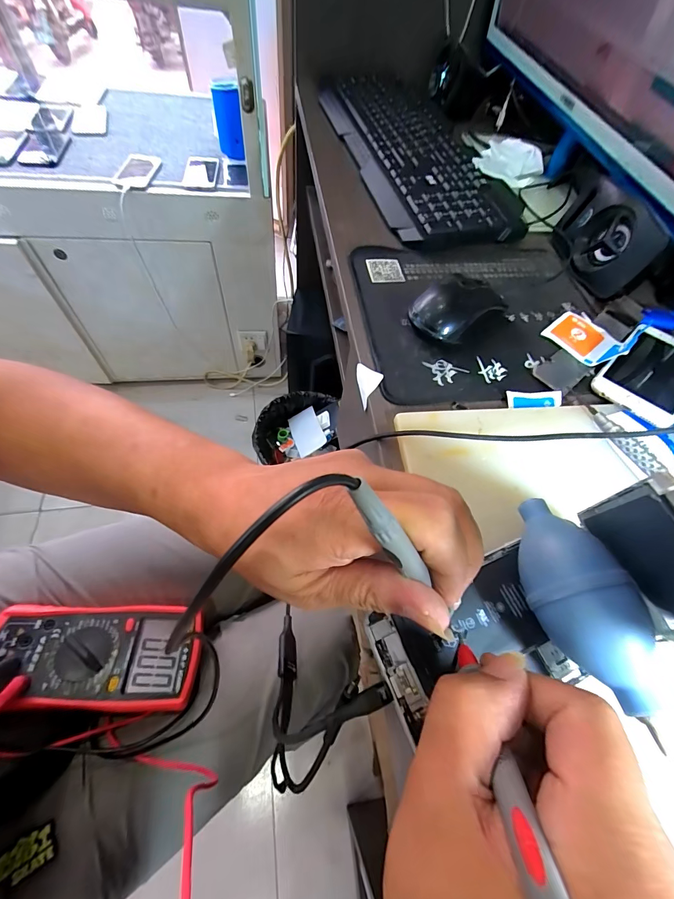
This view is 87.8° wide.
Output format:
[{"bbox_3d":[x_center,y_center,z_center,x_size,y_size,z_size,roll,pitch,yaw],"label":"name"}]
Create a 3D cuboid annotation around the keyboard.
[{"bbox_3d":[0.089,-0.420,0.482,0.145,0.024,0.433,-12,63,-12],"label":"keyboard"}]

